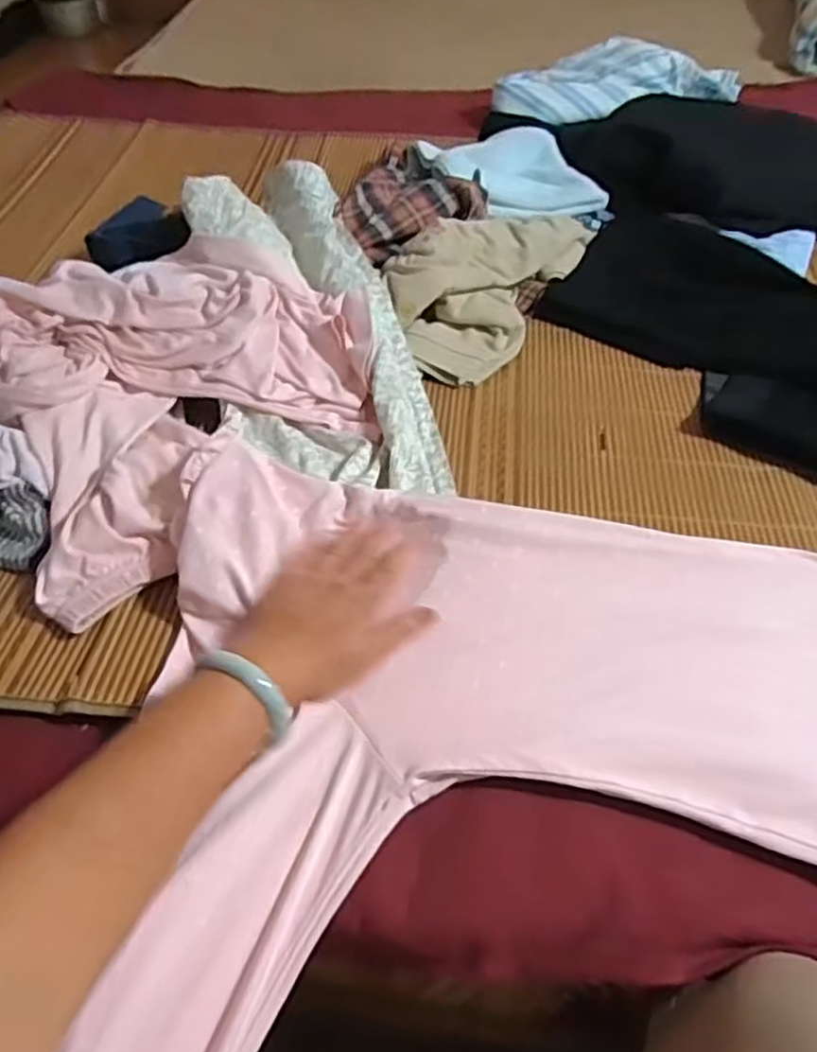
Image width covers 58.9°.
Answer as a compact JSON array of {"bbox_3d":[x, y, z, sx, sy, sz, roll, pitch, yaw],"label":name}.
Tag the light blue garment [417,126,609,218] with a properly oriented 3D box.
[{"bbox_3d":[0.136,-0.455,0.939,0.176,0.037,0.216,-18,51,-13],"label":"light blue garment"}]

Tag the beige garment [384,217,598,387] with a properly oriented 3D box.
[{"bbox_3d":[0.079,-0.285,0.808,0.158,0.076,0.307,23,54,21],"label":"beige garment"}]

